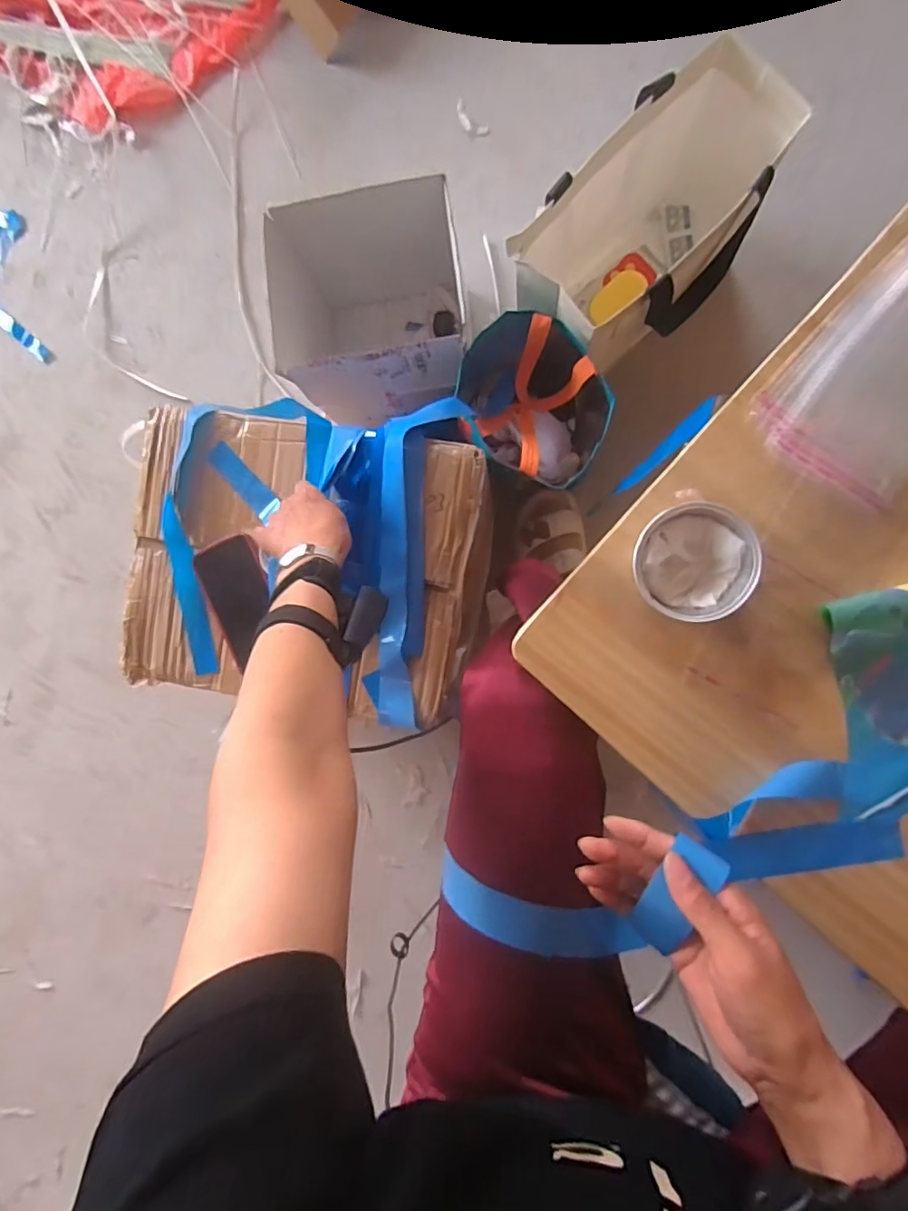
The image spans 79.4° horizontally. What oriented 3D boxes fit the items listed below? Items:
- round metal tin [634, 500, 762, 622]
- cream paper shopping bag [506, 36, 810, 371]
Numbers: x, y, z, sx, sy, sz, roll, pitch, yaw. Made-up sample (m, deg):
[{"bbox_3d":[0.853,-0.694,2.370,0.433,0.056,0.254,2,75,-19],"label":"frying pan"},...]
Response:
[{"bbox_3d":[0.170,-0.031,0.395,0.080,0.038,0.079,0,91,7],"label":"round metal tin"},{"bbox_3d":[0.278,-0.510,0.811,0.378,0.289,0.213,-42,88,6],"label":"cream paper shopping bag"}]

